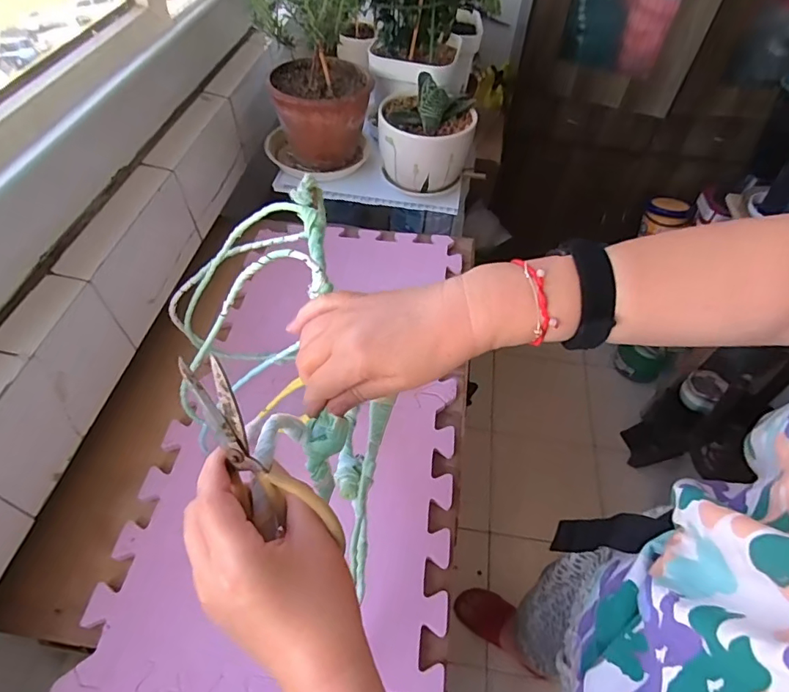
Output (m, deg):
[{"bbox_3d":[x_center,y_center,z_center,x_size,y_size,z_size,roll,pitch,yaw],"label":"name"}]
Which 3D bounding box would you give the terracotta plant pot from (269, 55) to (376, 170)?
[{"bbox_3d":[-0.112,-0.365,0.779,0.141,0.129,0.145,-4,52,-6],"label":"terracotta plant pot"}]

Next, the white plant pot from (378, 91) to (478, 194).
[{"bbox_3d":[0.049,-0.320,0.756,0.135,0.102,0.150,9,51,4],"label":"white plant pot"}]

